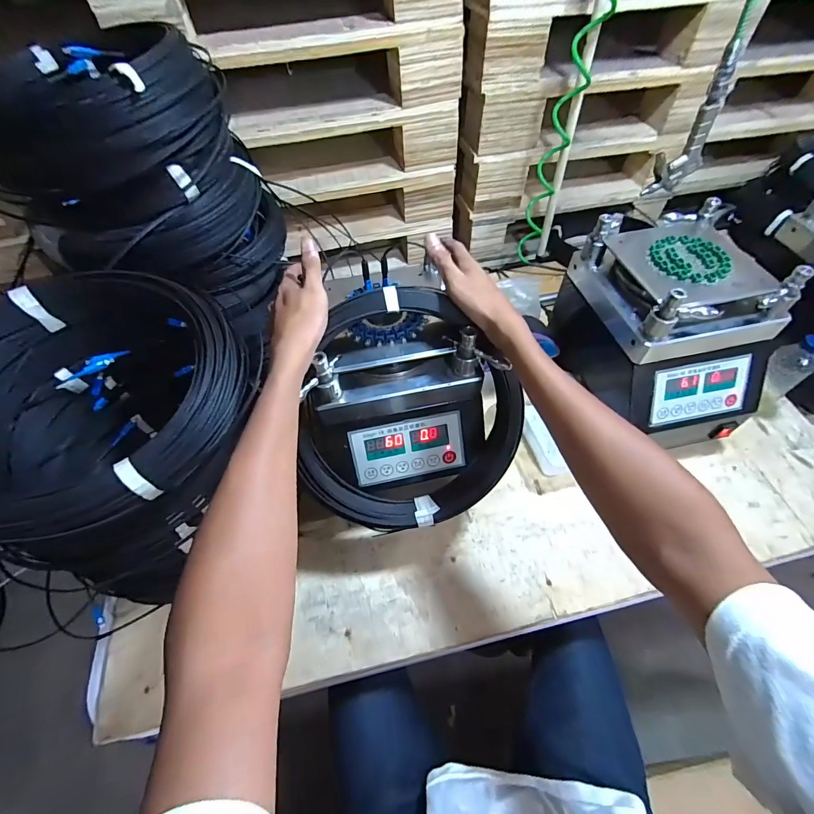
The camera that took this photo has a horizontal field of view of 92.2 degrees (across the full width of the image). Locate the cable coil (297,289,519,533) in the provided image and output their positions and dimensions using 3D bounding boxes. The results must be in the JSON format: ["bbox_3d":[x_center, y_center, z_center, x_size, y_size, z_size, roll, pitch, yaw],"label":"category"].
[{"bbox_3d":[-0.003,0.016,0.490,0.272,0.043,0.292,-2,105,-6],"label":"cable coil"}]

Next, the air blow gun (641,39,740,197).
[{"bbox_3d":[0.410,-0.399,0.558,0.066,0.165,0.033,-28,59,-15],"label":"air blow gun"}]

